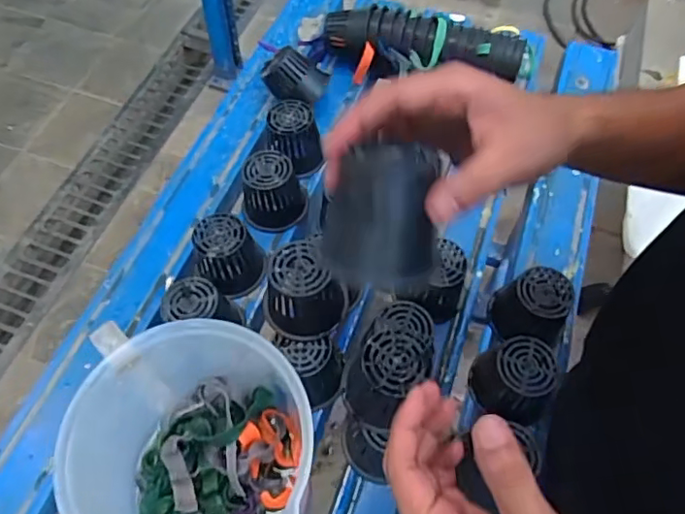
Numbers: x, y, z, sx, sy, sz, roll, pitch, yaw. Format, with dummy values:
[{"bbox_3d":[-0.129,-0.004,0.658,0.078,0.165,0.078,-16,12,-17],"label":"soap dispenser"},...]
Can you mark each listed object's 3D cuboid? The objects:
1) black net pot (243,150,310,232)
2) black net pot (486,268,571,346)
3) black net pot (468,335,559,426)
[{"bbox_3d":[-0.078,-0.077,0.651,0.074,0.066,0.069,1,59,-1],"label":"black net pot"},{"bbox_3d":[0.193,0.051,0.578,0.072,0.064,0.058,8,59,4],"label":"black net pot"},{"bbox_3d":[0.163,0.117,0.541,0.076,0.072,0.069,13,60,6],"label":"black net pot"}]

